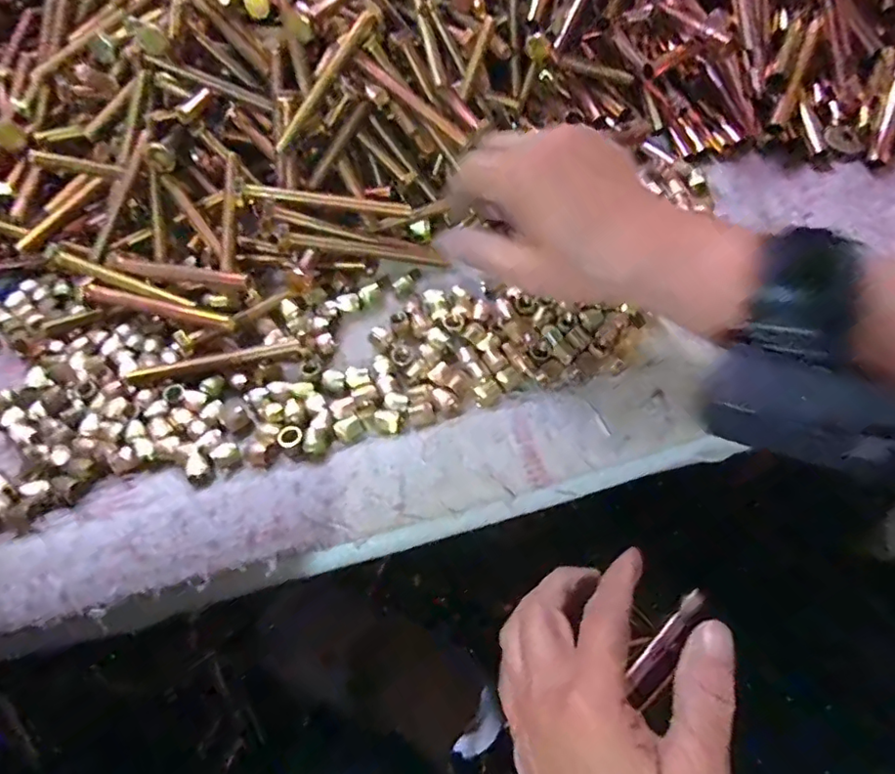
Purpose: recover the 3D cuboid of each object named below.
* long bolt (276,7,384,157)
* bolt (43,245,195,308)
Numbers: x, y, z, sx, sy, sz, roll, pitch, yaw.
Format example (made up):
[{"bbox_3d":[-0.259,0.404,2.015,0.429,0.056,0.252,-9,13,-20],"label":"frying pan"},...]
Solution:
[{"bbox_3d":[-0.076,-0.191,0.350,0.102,0.007,0.011,-49,64,13],"label":"long bolt"},{"bbox_3d":[-0.203,-0.069,0.344,0.108,0.008,0.011,18,63,13],"label":"bolt"}]

